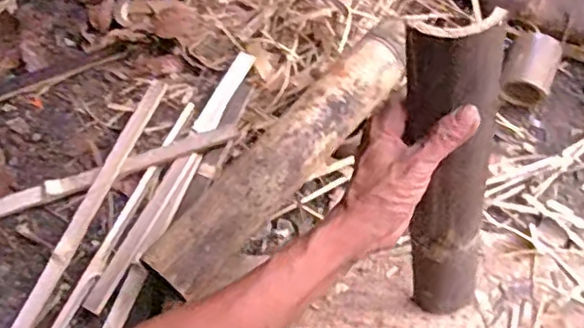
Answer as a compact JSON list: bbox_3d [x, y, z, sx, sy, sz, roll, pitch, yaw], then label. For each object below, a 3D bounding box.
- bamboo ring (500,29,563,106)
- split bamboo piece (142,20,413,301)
[{"bbox_3d":[0.330,-0.131,0.850,0.072,0.068,0.097,18,66,10],"label":"bamboo ring"},{"bbox_3d":[0.003,-0.022,0.727,0.076,0.027,0.424,38,71,18],"label":"split bamboo piece"}]

